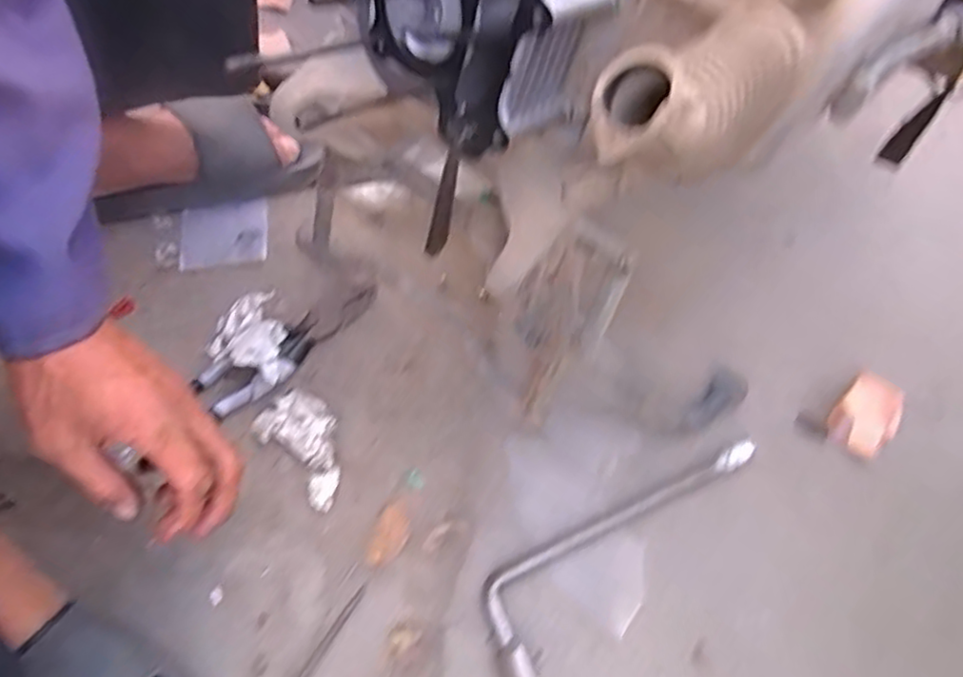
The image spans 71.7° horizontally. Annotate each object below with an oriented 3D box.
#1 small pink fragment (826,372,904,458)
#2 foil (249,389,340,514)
[{"bbox_3d":[0.340,0.067,0.585,0.049,0.015,0.074,34,67,13],"label":"small pink fragment"},{"bbox_3d":[-0.140,0.085,0.542,0.056,0.026,0.098,-39,72,-20],"label":"foil"}]

